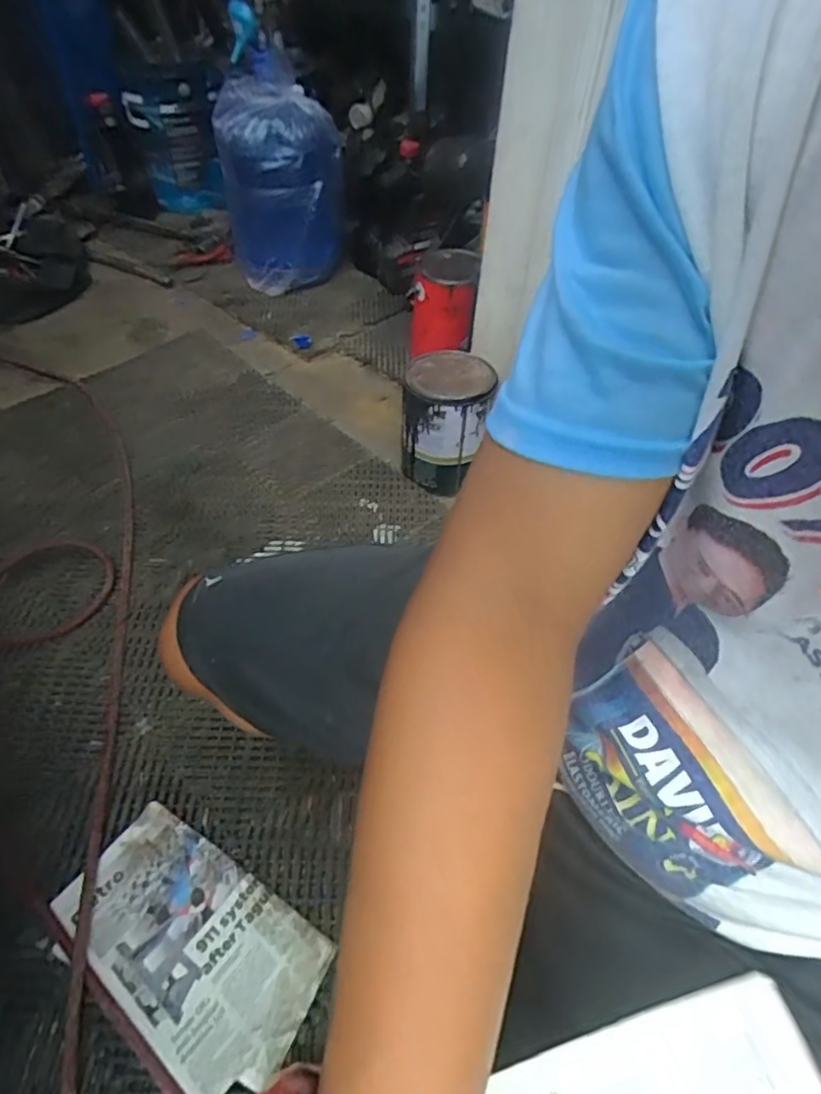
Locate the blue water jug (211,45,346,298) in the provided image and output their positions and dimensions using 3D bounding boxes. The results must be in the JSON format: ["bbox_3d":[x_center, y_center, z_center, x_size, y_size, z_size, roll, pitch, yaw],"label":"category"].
[{"bbox_3d":[-0.337,-0.959,1.591,0.289,0.443,0.341,-10,50,-11],"label":"blue water jug"}]

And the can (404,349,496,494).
[{"bbox_3d":[0.065,-0.226,1.118,0.154,0.210,0.153,12,49,7],"label":"can"}]

